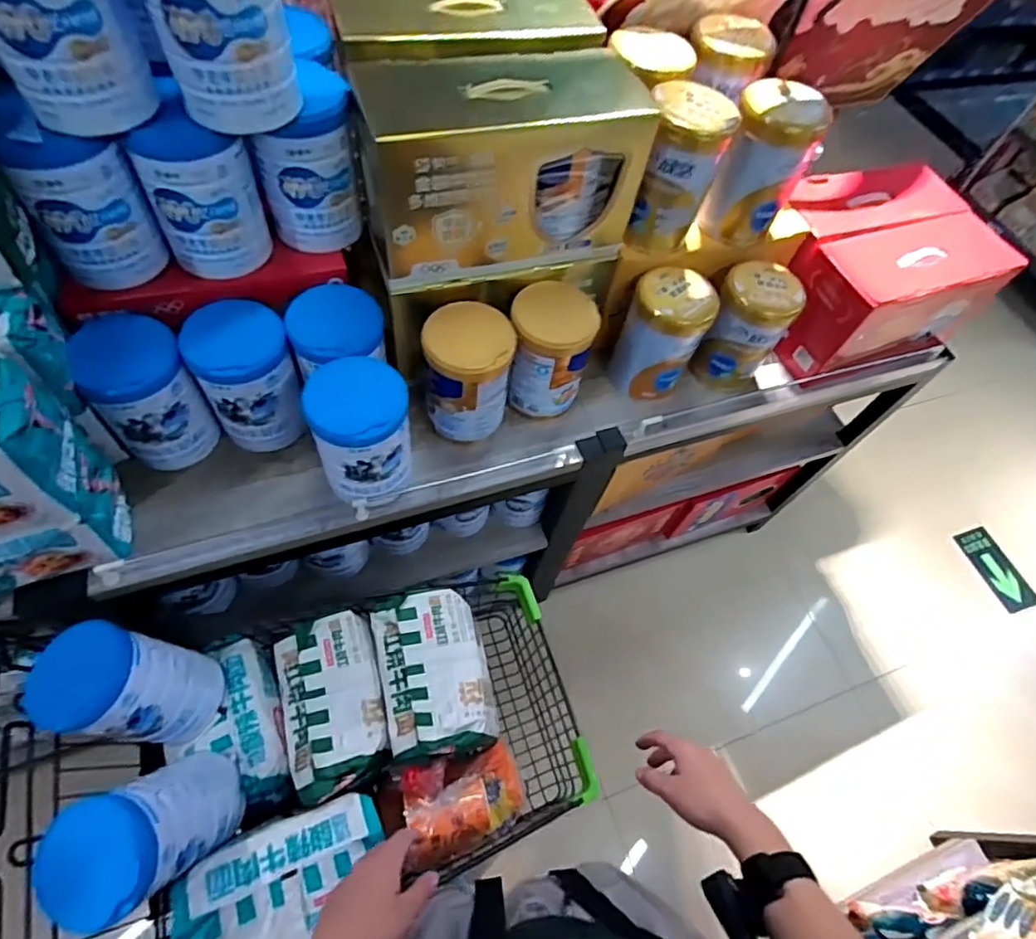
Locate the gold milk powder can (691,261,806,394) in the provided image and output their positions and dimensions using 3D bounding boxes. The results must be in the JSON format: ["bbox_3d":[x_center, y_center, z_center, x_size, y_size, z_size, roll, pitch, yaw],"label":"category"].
[{"bbox_3d":[0.387,-0.235,1.009,0.116,0.221,0.117,2,58,-3],"label":"gold milk powder can"}]

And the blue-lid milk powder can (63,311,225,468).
[{"bbox_3d":[-0.513,-0.102,0.823,0.122,0.190,0.124,-33,66,-22],"label":"blue-lid milk powder can"}]

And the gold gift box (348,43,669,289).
[{"bbox_3d":[-0.022,-0.400,0.784,0.347,0.215,0.144,-16,61,-14],"label":"gold gift box"}]

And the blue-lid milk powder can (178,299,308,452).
[{"bbox_3d":[-0.381,-0.130,0.838,0.133,0.179,0.126,-23,63,-18],"label":"blue-lid milk powder can"}]

